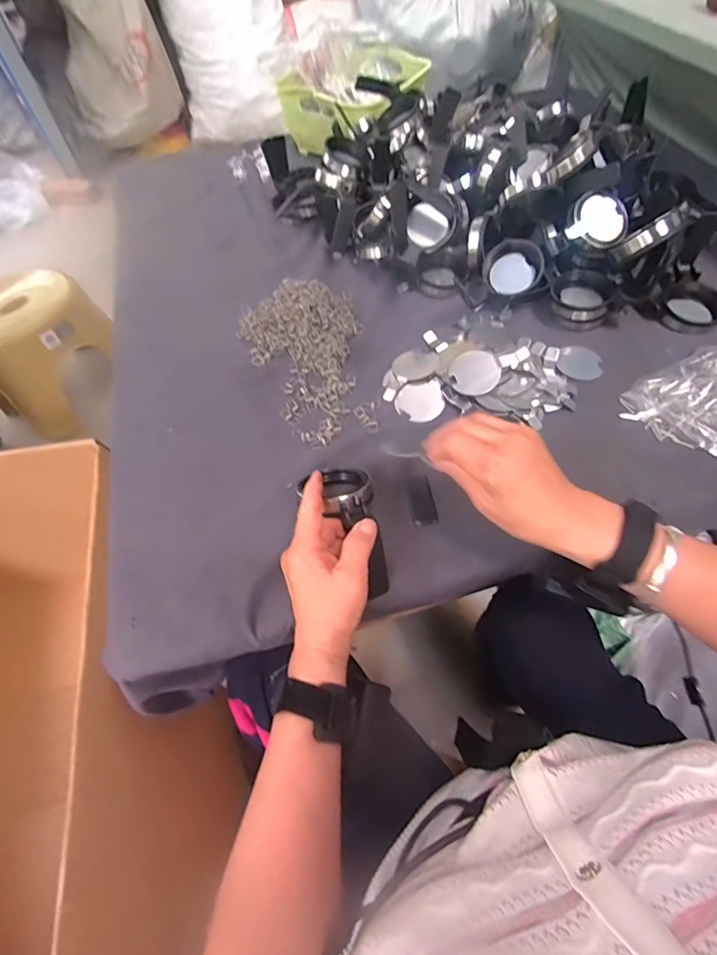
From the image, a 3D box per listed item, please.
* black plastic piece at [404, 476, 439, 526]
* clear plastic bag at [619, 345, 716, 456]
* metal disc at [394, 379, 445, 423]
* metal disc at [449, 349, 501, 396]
[{"bbox_3d":[0.062,0.023,0.455,0.023,0.004,0.051,-9,56,-2],"label":"black plastic piece"},{"bbox_3d":[0.363,-0.090,0.485,0.134,0.034,0.107,-34,60,-17],"label":"clear plastic bag"},{"bbox_3d":[0.070,-0.088,0.531,0.054,0.004,0.052,-2,68,6],"label":"metal disc"},{"bbox_3d":[0.129,-0.117,0.513,0.053,0.004,0.050,-1,83,9],"label":"metal disc"}]

